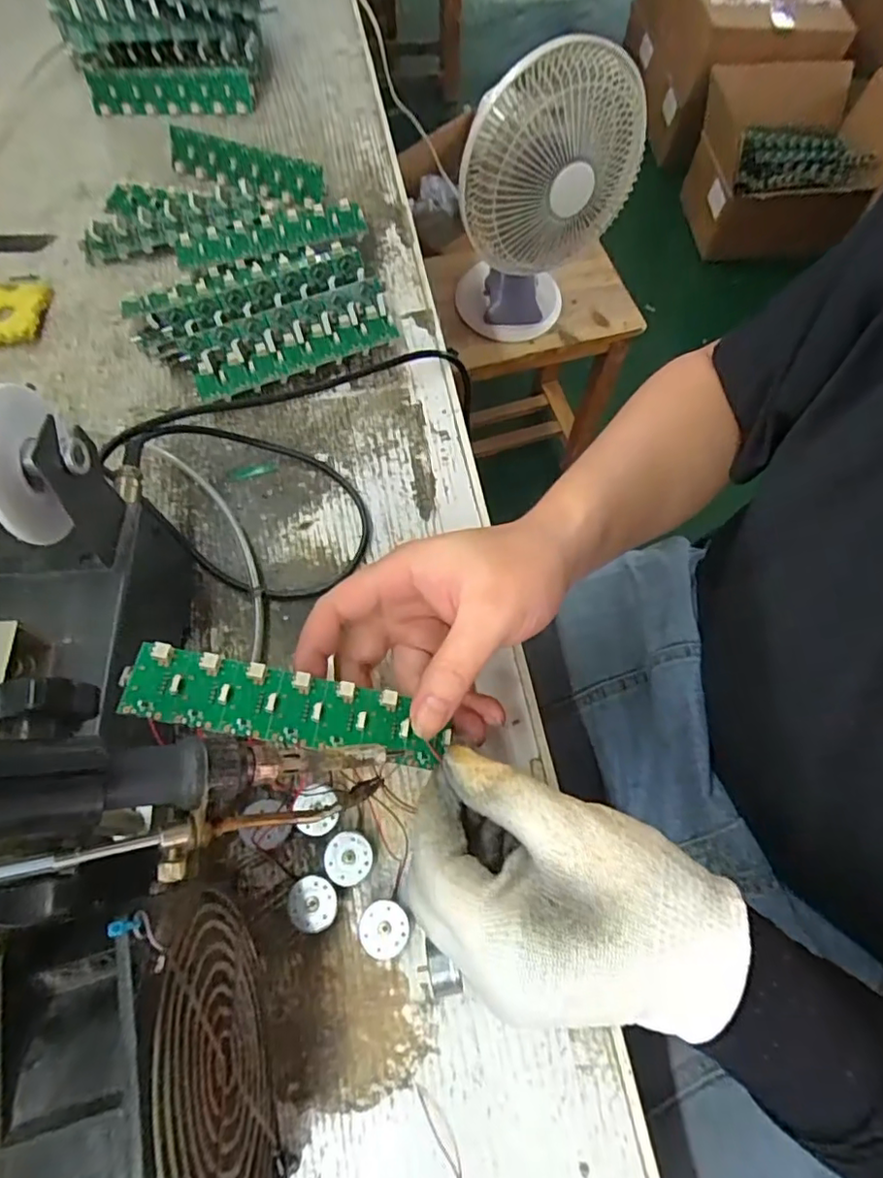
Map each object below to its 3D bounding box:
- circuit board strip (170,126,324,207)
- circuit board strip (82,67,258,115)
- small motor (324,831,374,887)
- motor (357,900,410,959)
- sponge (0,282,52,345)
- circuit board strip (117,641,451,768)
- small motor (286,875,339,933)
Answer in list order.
[{"bbox_3d":[-0.157,-0.334,0.461,0.134,0.030,0.012,19,47,7],"label":"circuit board strip"},{"bbox_3d":[-0.235,-0.431,0.503,0.138,0.033,0.011,1,26,2],"label":"circuit board strip"},{"bbox_3d":[-0.044,0.130,0.282,0.022,0.013,0.023,-3,68,-2],"label":"small motor"},{"bbox_3d":[-0.026,0.157,0.270,0.022,0.015,0.023,0,68,0],"label":"motor"},{"bbox_3d":[-0.313,-0.200,0.419,0.057,0.008,0.060,-5,68,-3],"label":"sponge"},{"bbox_3d":[-0.065,0.051,0.251,0.134,0.006,0.031,14,64,-10],"label":"circuit board strip"},{"bbox_3d":[-0.060,0.147,0.273,0.022,0.015,0.023,-3,68,-2],"label":"small motor"}]

